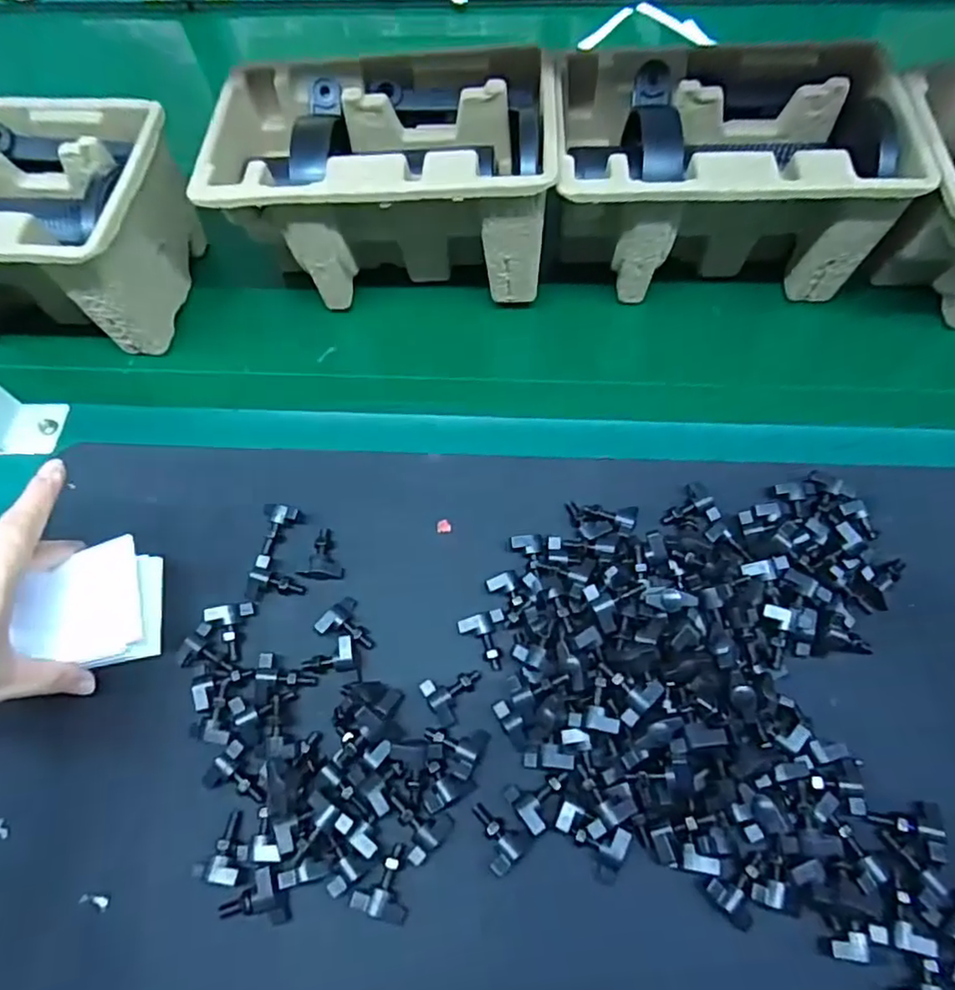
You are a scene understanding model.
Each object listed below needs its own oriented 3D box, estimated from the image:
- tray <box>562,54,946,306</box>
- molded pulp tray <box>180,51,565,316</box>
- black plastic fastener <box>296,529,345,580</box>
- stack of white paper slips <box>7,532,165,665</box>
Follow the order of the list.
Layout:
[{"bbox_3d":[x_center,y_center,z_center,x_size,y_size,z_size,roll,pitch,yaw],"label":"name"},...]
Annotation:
[{"bbox_3d":[0.160,-0.223,0.439,0.217,0.108,0.136,1,63,-3],"label":"tray"},{"bbox_3d":[-0.065,-0.226,0.444,0.218,0.108,0.143,1,63,-3],"label":"molded pulp tray"},{"bbox_3d":[-0.093,0.036,0.378,0.024,0.013,0.032,-3,64,-5],"label":"black plastic fastener"},{"bbox_3d":[-0.214,0.063,0.351,0.057,0.041,0.062,-7,64,-7],"label":"stack of white paper slips"}]

